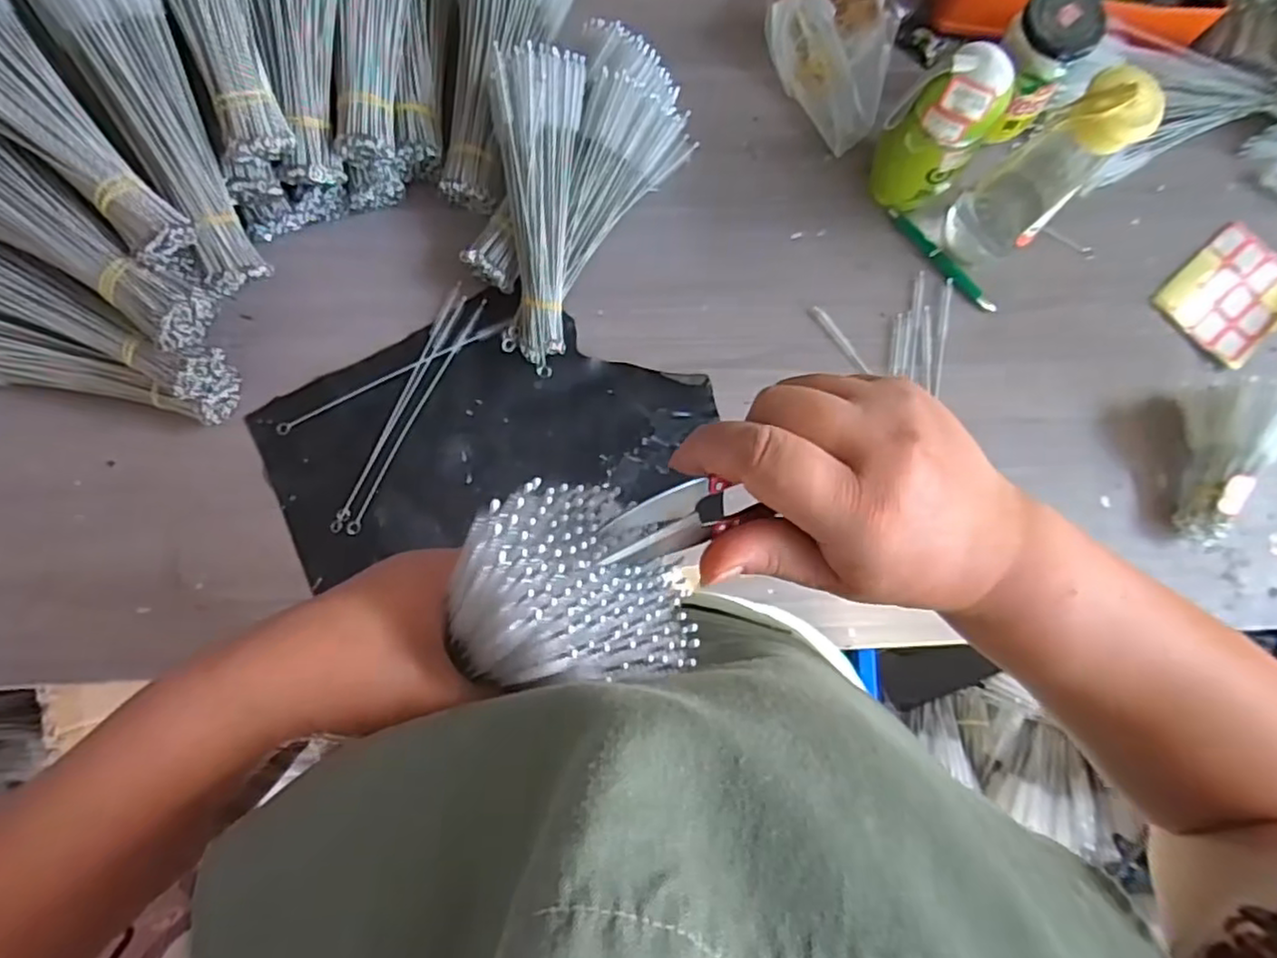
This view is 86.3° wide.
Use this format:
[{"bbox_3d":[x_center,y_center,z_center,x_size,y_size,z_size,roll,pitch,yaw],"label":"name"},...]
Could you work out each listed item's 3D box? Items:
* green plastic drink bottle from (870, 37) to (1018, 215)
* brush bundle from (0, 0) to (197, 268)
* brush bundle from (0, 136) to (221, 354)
[{"bbox_3d":[0.246,-0.284,0.573,0.072,0.159,0.058,44,83,2],"label":"green plastic drink bottle"},{"bbox_3d":[-0.424,-0.255,0.478,0.100,0.047,0.242,-44,105,-7],"label":"brush bundle"},{"bbox_3d":[-0.438,-0.188,0.502,0.246,0.081,0.075,29,82,0],"label":"brush bundle"}]

